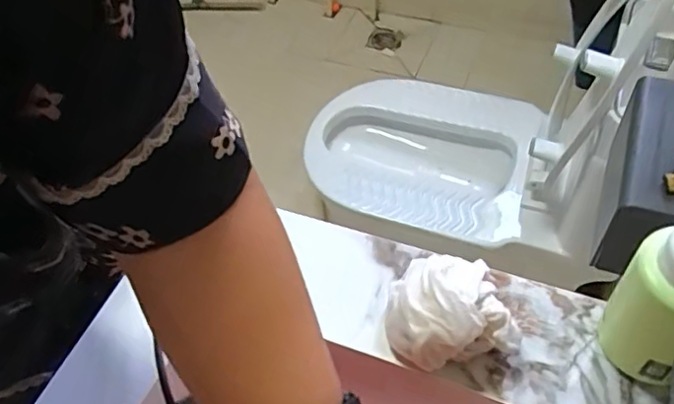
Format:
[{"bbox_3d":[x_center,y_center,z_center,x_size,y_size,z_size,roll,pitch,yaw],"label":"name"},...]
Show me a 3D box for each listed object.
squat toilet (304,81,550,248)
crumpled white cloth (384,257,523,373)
[{"bbox_3d":[0.188,-0.108,1.419,0.516,0.112,0.436,15,52,16],"label":"squat toilet"},{"bbox_3d":[0.074,0.067,0.414,0.079,0.050,0.081,-8,50,-2],"label":"crumpled white cloth"}]

